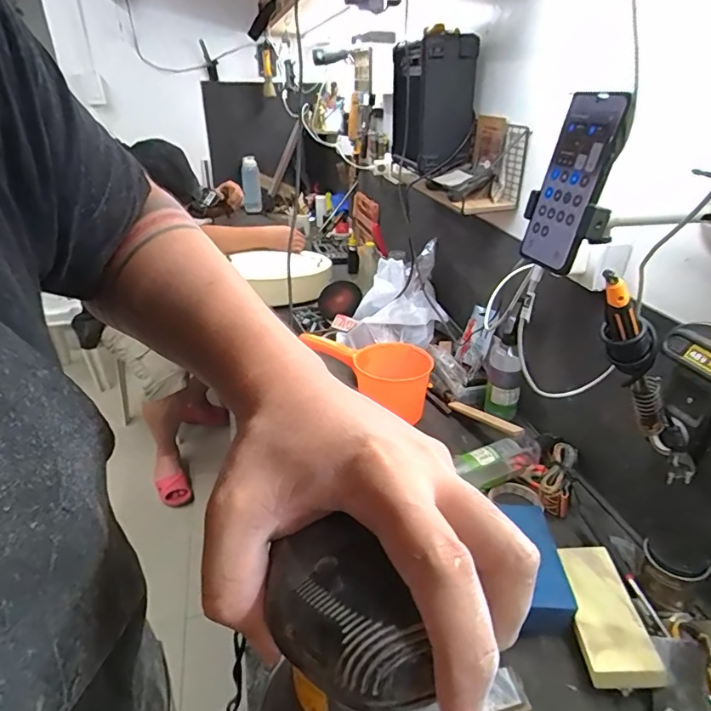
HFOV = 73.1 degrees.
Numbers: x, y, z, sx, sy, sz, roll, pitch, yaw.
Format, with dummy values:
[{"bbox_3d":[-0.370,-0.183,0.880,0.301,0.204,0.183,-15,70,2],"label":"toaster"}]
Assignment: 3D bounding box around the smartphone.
[{"bbox_3d":[0.207,-0.167,0.469,0.016,0.159,0.088,2,31,-15],"label":"smartphone"}]

